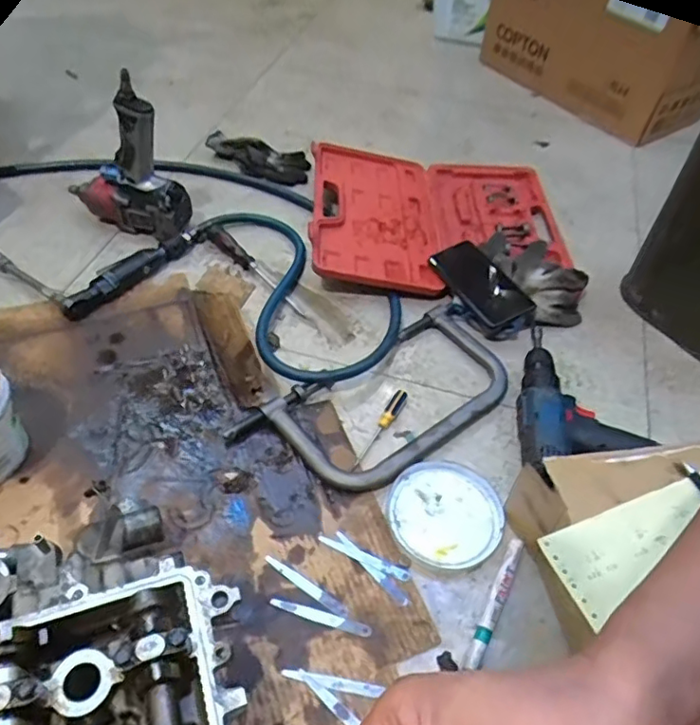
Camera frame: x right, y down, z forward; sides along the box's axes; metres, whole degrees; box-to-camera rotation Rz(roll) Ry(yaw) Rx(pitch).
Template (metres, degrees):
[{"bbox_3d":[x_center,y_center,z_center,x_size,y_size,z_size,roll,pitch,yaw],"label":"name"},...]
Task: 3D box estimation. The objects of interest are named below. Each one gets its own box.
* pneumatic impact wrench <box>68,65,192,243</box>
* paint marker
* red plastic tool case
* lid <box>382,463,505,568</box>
[{"bbox_3d":[-0.342,-0.288,0.855,0.190,0.213,0.065,13,50,8],"label":"pneumatic impact wrench"},{"bbox_3d":[0.143,0.231,0.574,0.015,0.017,0.132,24,52,17],"label":"paint marker"},{"bbox_3d":[0.136,-0.242,0.945,0.406,0.057,0.352,-3,50,-5],"label":"red plastic tool case"},{"bbox_3d":[0.103,0.160,0.634,0.118,0.007,0.117,1,49,-1],"label":"lid"}]

